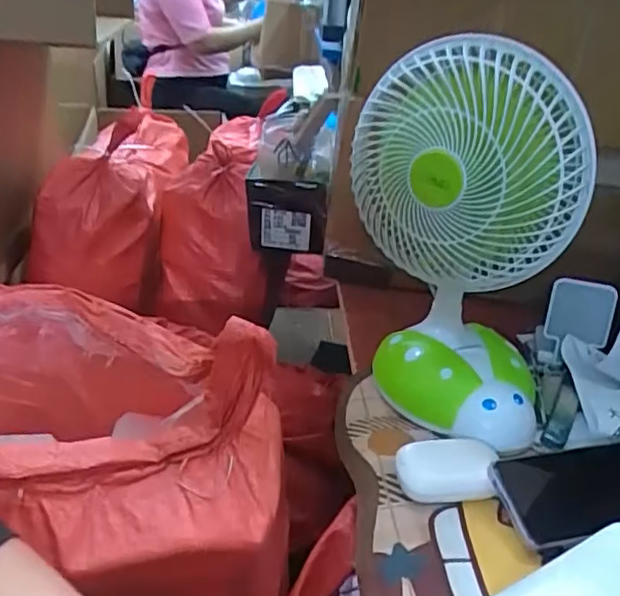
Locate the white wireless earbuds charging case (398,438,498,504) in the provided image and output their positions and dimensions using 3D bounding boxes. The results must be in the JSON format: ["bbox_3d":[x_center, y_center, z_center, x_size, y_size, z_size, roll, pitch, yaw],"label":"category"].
[{"bbox_3d":[0.116,0.148,0.547,0.081,0.034,0.049,1,31,-4],"label":"white wireless earbuds charging case"}]

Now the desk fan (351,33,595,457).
[{"bbox_3d":[0.141,-0.048,0.576,0.122,0.328,0.205,-23,40,-37],"label":"desk fan"}]

